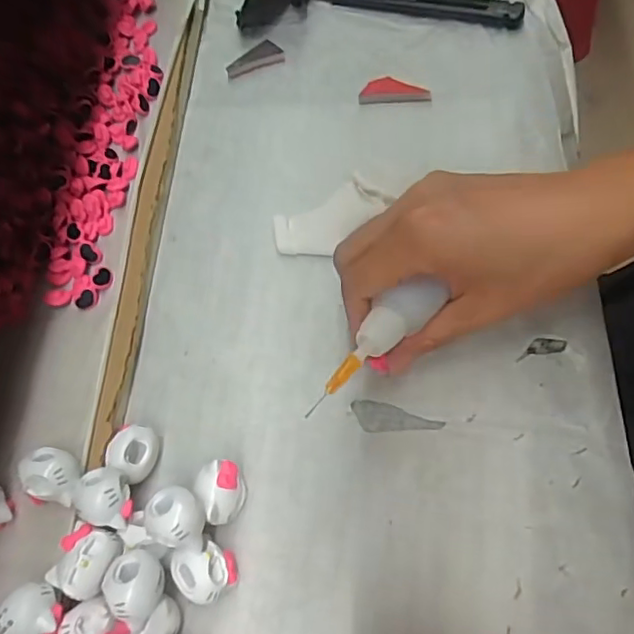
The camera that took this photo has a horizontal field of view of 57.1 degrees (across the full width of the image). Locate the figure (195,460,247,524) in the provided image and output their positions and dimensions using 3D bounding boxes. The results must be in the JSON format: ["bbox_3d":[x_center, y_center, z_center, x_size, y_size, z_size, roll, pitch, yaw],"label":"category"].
[{"bbox_3d":[-0.039,0.072,0.242,0.018,0.016,0.024,-22,64,-1],"label":"figure"}]

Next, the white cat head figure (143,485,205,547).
[{"bbox_3d":[-0.054,0.077,0.224,0.023,0.018,0.020,19,70,17],"label":"white cat head figure"}]

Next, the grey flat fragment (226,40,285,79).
[{"bbox_3d":[-0.038,-0.157,0.354,0.035,0.009,0.012,-20,64,0],"label":"grey flat fragment"}]

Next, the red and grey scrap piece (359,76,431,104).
[{"bbox_3d":[0.044,-0.126,0.325,0.038,0.007,0.014,0,66,10],"label":"red and grey scrap piece"}]

